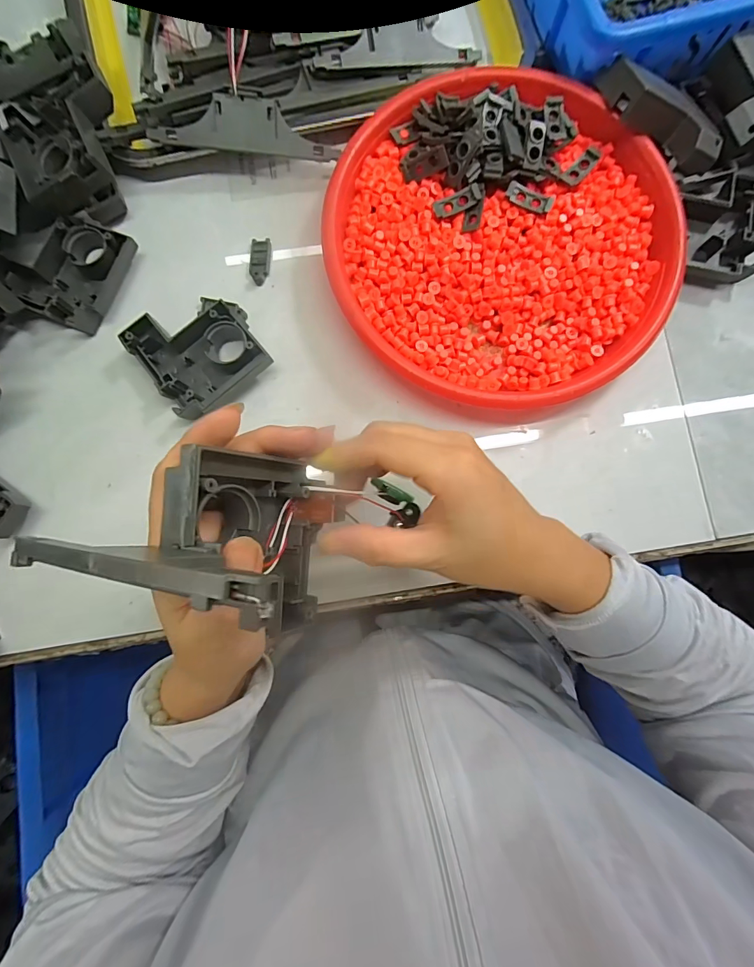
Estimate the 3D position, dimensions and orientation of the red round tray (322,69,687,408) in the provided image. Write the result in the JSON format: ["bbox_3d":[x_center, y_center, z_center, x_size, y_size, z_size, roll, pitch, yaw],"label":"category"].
[{"bbox_3d":[0.092,-0.176,0.300,0.243,0.037,0.242,0,85,-1],"label":"red round tray"}]

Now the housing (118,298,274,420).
[{"bbox_3d":[-0.127,-0.095,0.296,0.079,0.025,0.078,-35,86,-4],"label":"housing"}]

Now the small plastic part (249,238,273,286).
[{"bbox_3d":[-0.091,-0.172,0.314,0.017,0.007,0.035,5,85,0],"label":"small plastic part"}]

